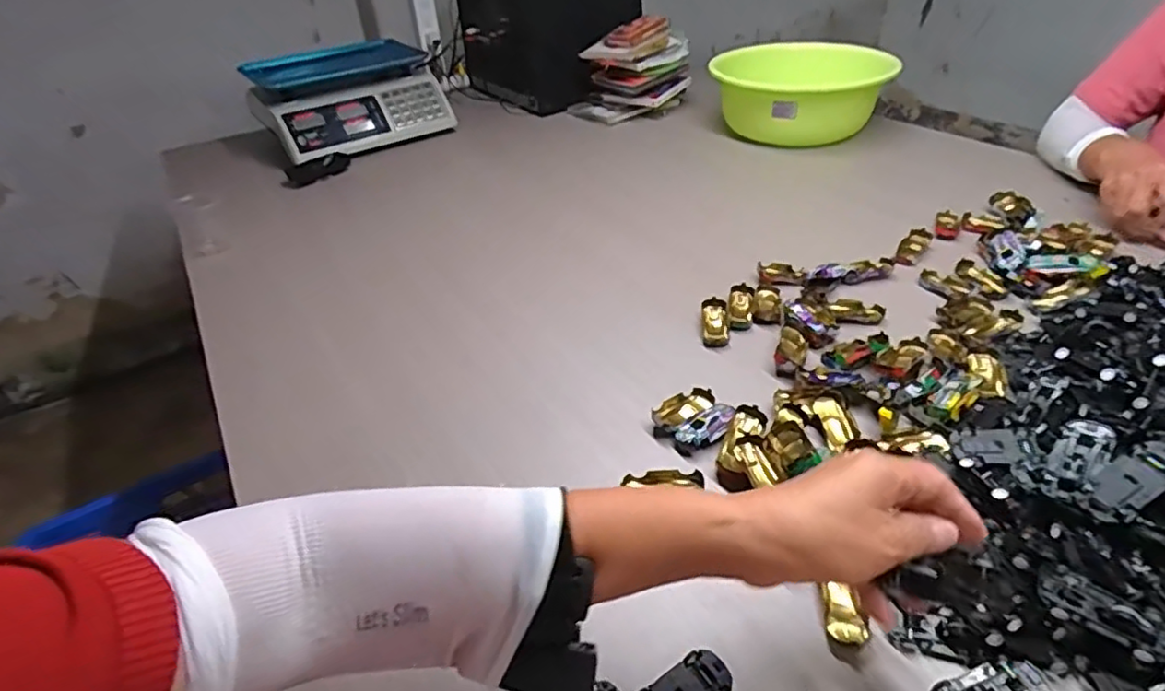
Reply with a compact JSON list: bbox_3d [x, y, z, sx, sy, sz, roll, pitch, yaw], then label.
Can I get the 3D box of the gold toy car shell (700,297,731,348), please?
[{"bbox_3d":[0.144,-0.025,0.661,0.030,0.021,0.069,4,38,9],"label":"gold toy car shell"}]

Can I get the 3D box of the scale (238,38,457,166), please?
[{"bbox_3d":[-0.500,-0.539,1.307,0.350,0.145,0.348,-24,42,-25],"label":"scale"}]

